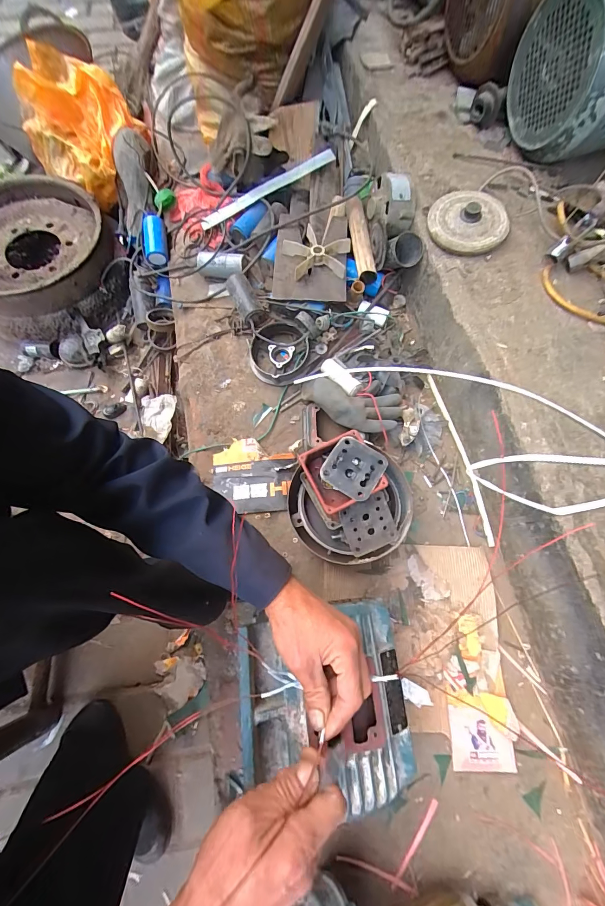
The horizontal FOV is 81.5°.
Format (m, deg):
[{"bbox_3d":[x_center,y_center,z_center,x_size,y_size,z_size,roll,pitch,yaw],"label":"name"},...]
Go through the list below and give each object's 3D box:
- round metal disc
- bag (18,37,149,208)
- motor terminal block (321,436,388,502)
[{"bbox_3d":[0.305,-0.429,0.639,0.138,0.038,0.136,0,69,-1],"label":"round metal disc"},{"bbox_3d":[-0.625,-0.920,0.986,0.362,0.202,0.288,35,72,11],"label":"bag"},{"bbox_3d":[0.079,0.023,0.545,0.083,0.016,0.085,33,72,10],"label":"motor terminal block"}]

